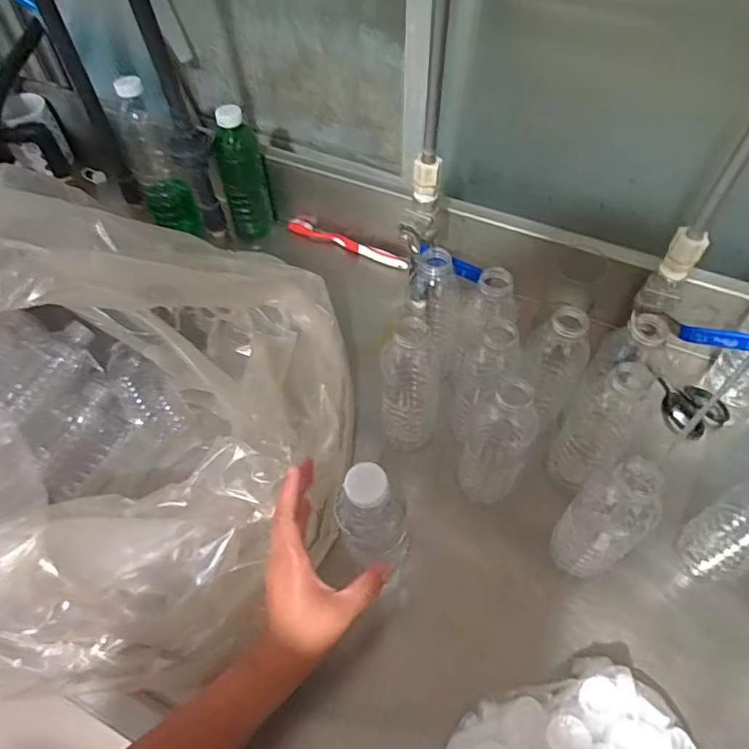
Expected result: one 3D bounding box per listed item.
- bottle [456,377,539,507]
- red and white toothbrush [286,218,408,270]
[{"bbox_3d":[0.113,0.064,0.515,0.053,0.163,0.047,17,57,13],"label":"bottle"},{"bbox_3d":[-0.037,-0.182,0.780,0.189,0.018,0.021,26,60,18],"label":"red and white toothbrush"}]

